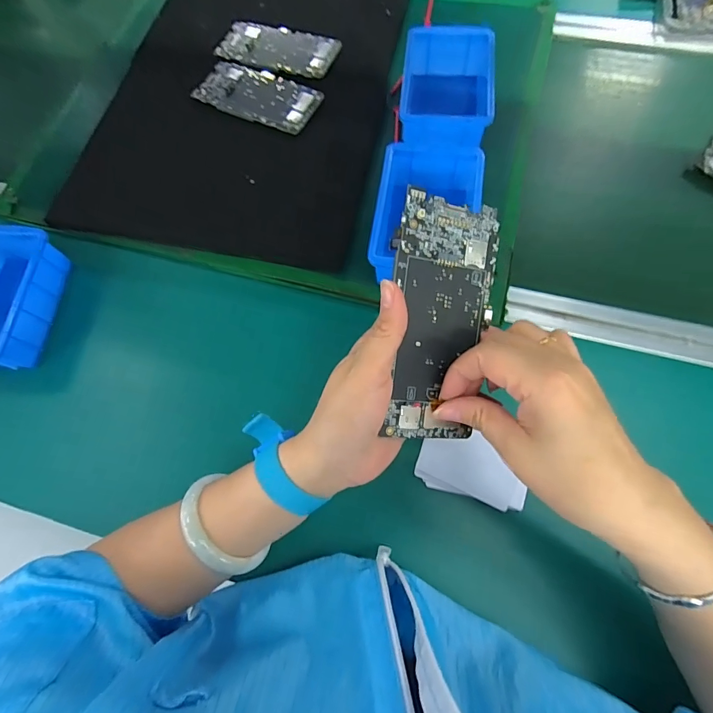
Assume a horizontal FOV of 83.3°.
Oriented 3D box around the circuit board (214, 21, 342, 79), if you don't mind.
[{"bbox_3d":[-0.103,-0.406,0.524,0.152,0.011,0.076,19,72,9],"label":"circuit board"}]

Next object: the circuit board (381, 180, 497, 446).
[{"bbox_3d":[0.057,-0.022,0.263,0.072,0.004,0.153,1,95,-20],"label":"circuit board"}]

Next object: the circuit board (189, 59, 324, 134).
[{"bbox_3d":[-0.123,-0.325,0.502,0.149,0.008,0.076,24,73,11],"label":"circuit board"}]

